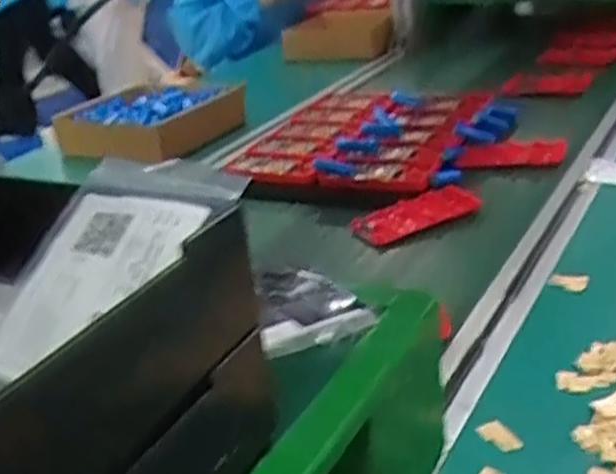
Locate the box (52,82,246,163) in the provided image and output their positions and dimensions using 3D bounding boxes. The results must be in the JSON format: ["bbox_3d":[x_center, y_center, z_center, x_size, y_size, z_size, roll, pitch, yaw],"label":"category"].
[{"bbox_3d":[-0.226,-0.177,1.181,0.220,0.074,0.197,10,29,29],"label":"box"}]

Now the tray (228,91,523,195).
[{"bbox_3d":[0.092,-0.136,1.049,0.288,0.027,0.388,8,28,25],"label":"tray"}]

